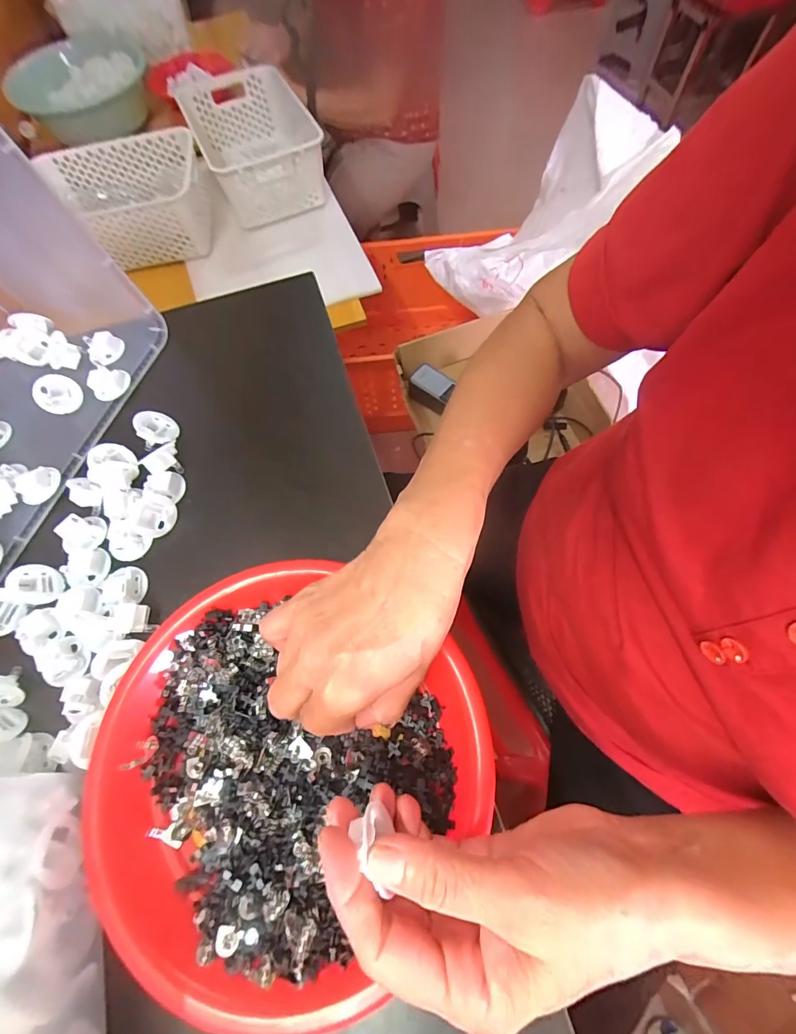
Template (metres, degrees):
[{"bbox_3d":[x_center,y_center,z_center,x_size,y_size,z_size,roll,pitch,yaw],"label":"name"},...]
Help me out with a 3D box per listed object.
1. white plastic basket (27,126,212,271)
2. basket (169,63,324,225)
[{"bbox_3d":[-0.507,-0.583,0.784,0.302,0.105,0.205,-10,68,-2],"label":"white plastic basket"},{"bbox_3d":[-0.285,-0.763,0.865,0.229,0.115,0.324,-24,69,-7],"label":"basket"}]

